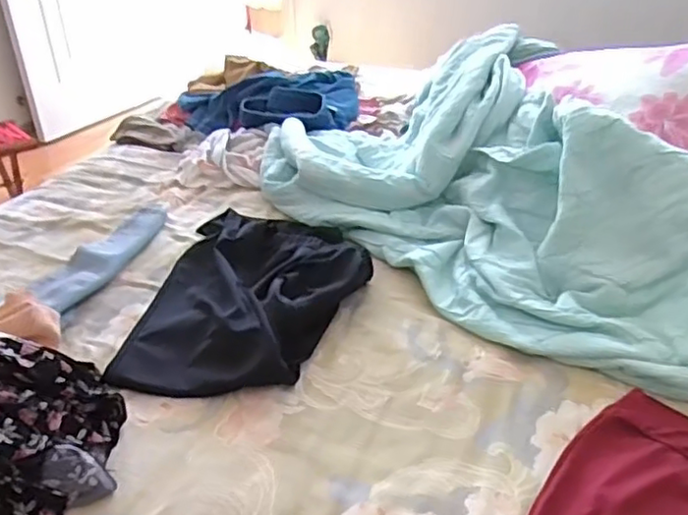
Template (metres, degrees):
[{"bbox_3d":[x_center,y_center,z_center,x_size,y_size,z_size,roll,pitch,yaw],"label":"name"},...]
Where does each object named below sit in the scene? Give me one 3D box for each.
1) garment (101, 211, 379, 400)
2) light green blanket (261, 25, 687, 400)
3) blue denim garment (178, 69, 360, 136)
[{"bbox_3d":[-0.128,0.035,0.983,0.318,0.058,0.432,2,32,6],"label":"garment"},{"bbox_3d":[0.233,-0.097,1.035,0.570,0.207,0.917,-11,33,-15],"label":"light green blanket"},{"bbox_3d":[-0.173,-0.356,1.532,0.413,0.089,0.295,-5,32,-6],"label":"blue denim garment"}]

